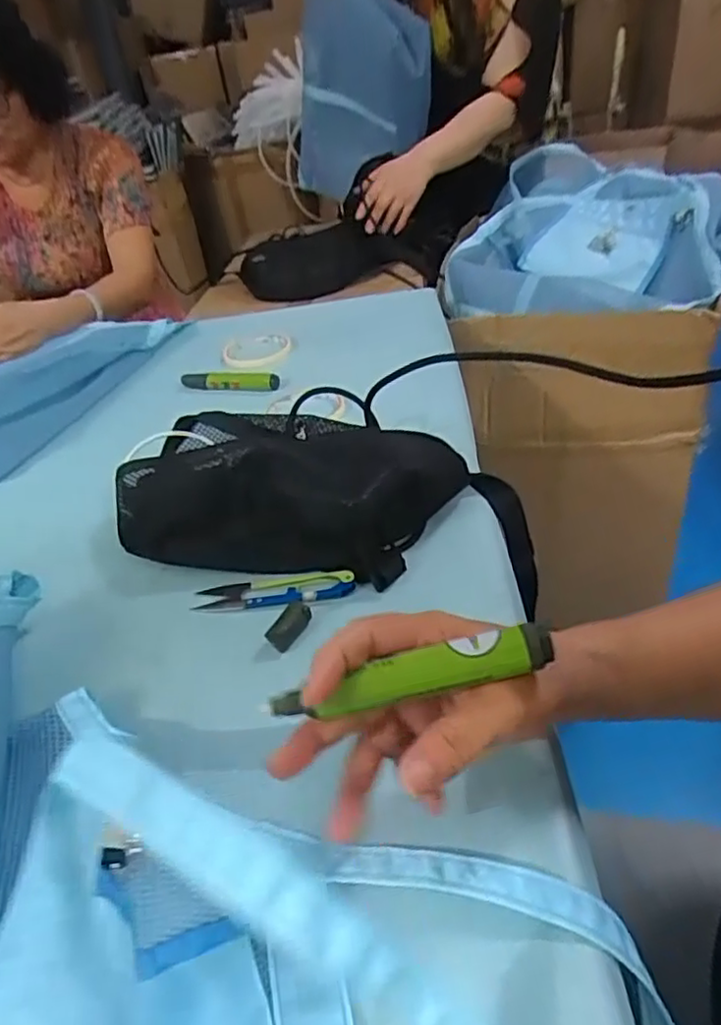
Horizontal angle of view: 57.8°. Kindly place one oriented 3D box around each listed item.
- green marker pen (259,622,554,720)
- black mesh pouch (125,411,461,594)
[{"bbox_3d":[0.019,0.066,0.264,0.115,0.012,0.015,-15,37,1],"label":"green marker pen"},{"bbox_3d":[-0.064,-0.016,0.519,0.278,0.063,0.137,3,35,14],"label":"black mesh pouch"}]

